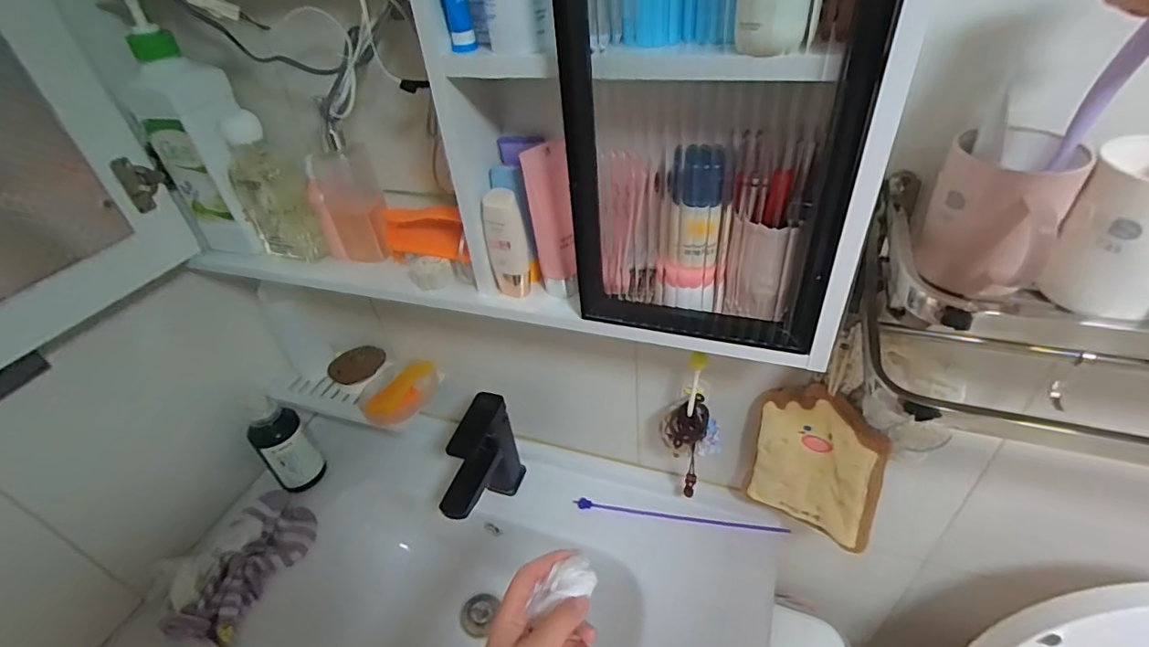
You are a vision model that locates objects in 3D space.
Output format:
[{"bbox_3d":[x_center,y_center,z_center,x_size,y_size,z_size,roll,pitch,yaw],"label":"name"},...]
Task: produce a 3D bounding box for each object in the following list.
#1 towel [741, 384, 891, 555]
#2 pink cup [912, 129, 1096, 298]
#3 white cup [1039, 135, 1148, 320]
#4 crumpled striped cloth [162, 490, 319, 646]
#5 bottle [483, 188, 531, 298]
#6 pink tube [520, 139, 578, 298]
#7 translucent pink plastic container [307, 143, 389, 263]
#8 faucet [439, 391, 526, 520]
[{"bbox_3d":[0.275,0.162,0.609,0.142,0.199,0.032,28,51,35],"label":"towel"},{"bbox_3d":[0.296,-0.072,0.383,0.077,0.103,0.087,25,49,32],"label":"pink cup"},{"bbox_3d":[0.385,-0.056,0.356,0.092,0.100,0.094,-32,45,-27],"label":"white cup"},{"bbox_3d":[-0.438,0.319,0.721,0.102,0.081,0.200,9,42,18],"label":"crumpled striped cloth"},{"bbox_3d":[-0.065,-0.075,0.519,0.037,0.116,0.018,25,49,32],"label":"bottle"},{"bbox_3d":[-0.019,-0.093,0.506,0.036,0.149,0.027,-5,39,2],"label":"pink tube"},{"bbox_3d":[-0.257,-0.137,0.616,0.077,0.124,0.045,6,41,14],"label":"translucent pink plastic container"},{"bbox_3d":[-0.129,0.206,0.733,0.049,0.163,0.148,10,42,20],"label":"faucet"}]

